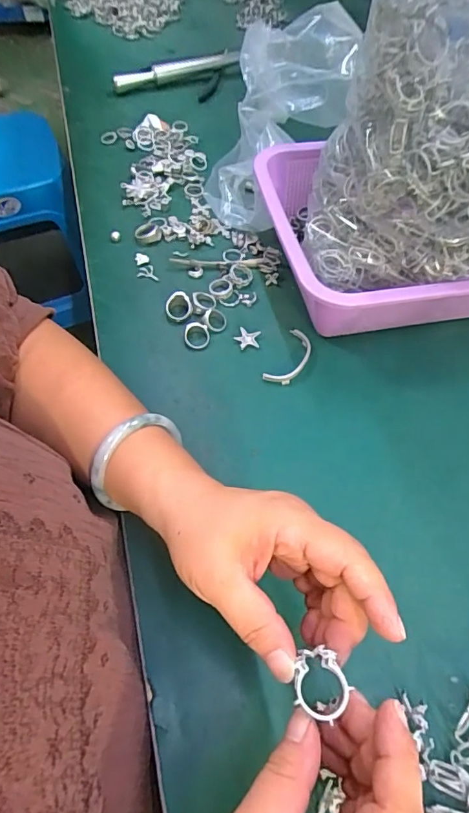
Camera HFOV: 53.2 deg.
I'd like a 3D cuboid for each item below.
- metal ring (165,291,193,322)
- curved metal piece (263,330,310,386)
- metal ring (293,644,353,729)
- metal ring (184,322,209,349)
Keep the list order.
[{"bbox_3d":[-0.053,-0.095,0.446,0.025,0.004,0.030,9,83,-1],"label":"metal ring"},{"bbox_3d":[0.051,-0.044,0.426,0.027,0.008,0.063,27,63,11],"label":"curved metal piece"},{"bbox_3d":[0.041,0.128,0.216,0.024,0.006,0.026,8,61,1],"label":"metal ring"},{"bbox_3d":[-0.035,-0.066,0.434,0.023,0.008,0.026,1,59,-2],"label":"metal ring"}]

